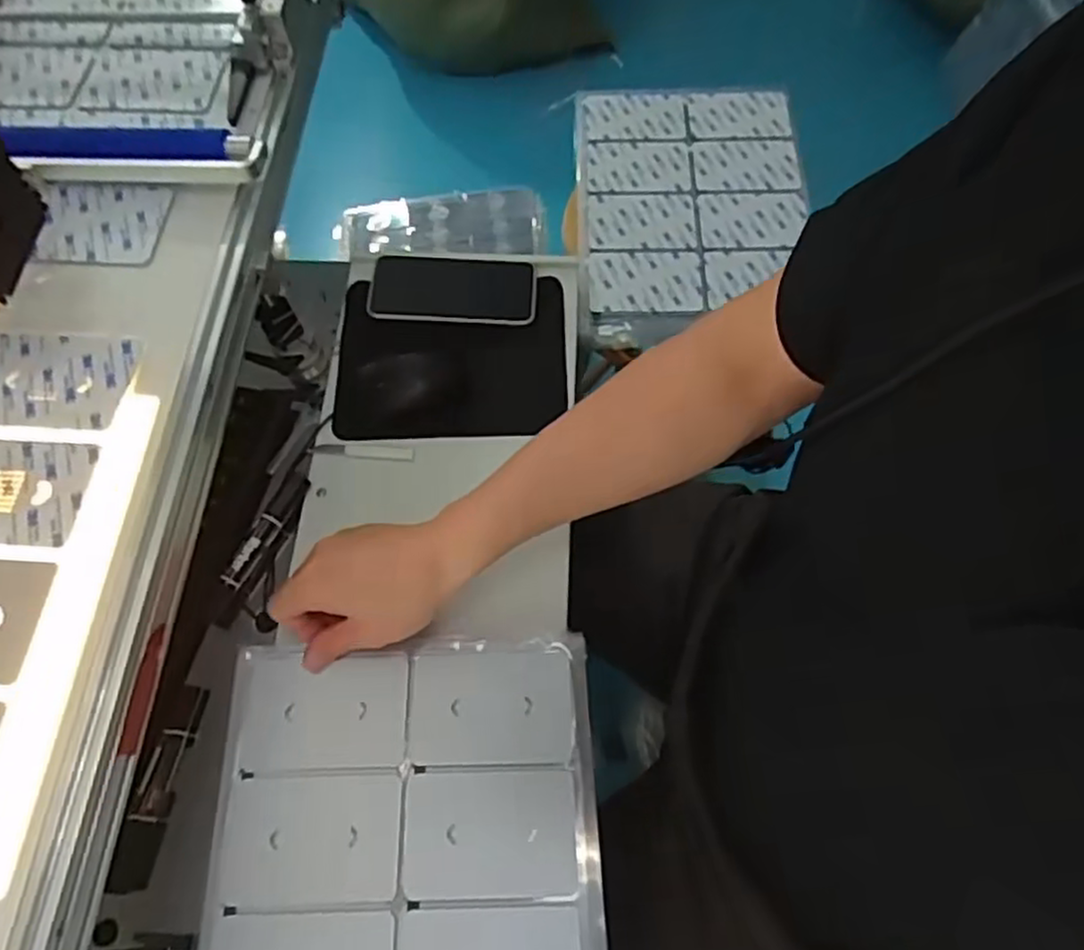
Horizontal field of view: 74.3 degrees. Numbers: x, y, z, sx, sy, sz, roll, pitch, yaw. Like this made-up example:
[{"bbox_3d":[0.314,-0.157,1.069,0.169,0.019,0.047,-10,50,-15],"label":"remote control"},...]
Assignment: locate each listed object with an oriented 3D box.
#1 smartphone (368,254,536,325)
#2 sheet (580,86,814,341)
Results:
[{"bbox_3d":[-0.089,-0.187,0.712,0.163,0.014,0.081,3,66,2],"label":"smartphone"},{"bbox_3d":[0.166,-0.304,0.795,0.244,0.024,0.328,-2,66,0],"label":"sheet"}]

